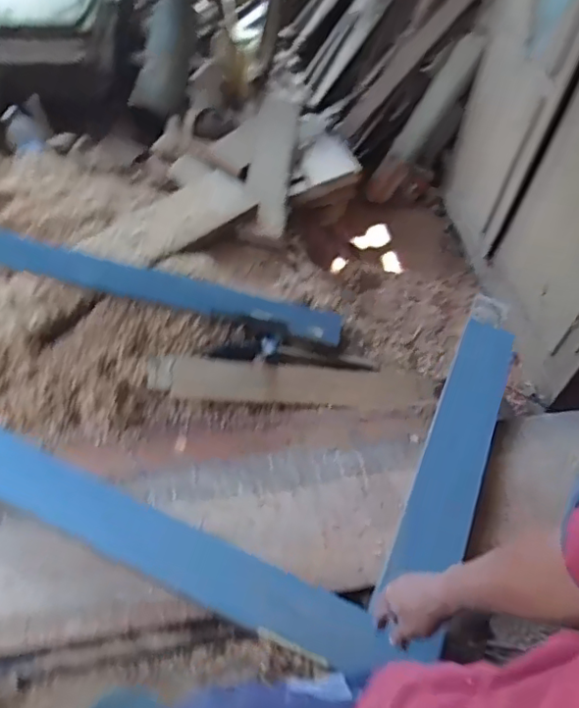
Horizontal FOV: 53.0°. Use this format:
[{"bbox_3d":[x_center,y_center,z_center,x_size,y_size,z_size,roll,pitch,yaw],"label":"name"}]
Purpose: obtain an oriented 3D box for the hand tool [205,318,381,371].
[{"bbox_3d":[0.002,-0.012,1.428,0.394,0.056,0.110,11,51,-14],"label":"hand tool"}]

